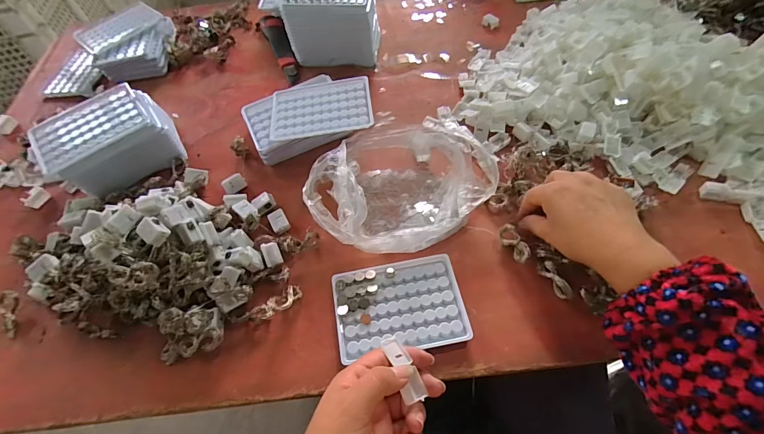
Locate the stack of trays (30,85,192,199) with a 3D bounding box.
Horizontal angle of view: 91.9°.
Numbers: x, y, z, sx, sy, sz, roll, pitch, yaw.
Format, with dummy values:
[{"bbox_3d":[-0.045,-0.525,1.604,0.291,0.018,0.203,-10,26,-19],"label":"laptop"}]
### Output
[{"bbox_3d":[-0.351,-0.094,0.484,0.144,0.071,0.111,-31,62,-14],"label":"stack of trays"}]

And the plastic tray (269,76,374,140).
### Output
[{"bbox_3d":[-0.079,-0.143,0.478,0.128,0.011,0.089,-6,59,0],"label":"plastic tray"}]

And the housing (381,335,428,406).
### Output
[{"bbox_3d":[0.017,0.124,0.310,0.015,0.010,0.054,-23,54,-10],"label":"housing"}]

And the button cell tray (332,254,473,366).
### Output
[{"bbox_3d":[0.018,0.092,0.384,0.128,0.014,0.092,-10,59,-2],"label":"button cell tray"}]

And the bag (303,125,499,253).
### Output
[{"bbox_3d":[0.023,-0.040,0.440,0.215,0.055,0.158,-30,62,-14],"label":"bag"}]

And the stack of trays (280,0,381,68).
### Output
[{"bbox_3d":[-0.074,-0.305,0.581,0.131,0.102,0.096,3,59,5],"label":"stack of trays"}]

